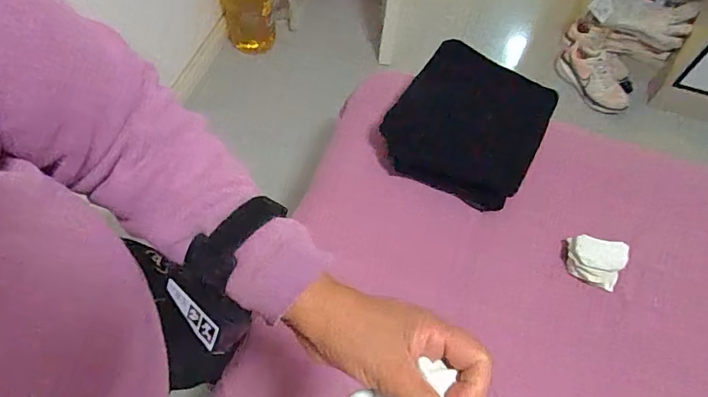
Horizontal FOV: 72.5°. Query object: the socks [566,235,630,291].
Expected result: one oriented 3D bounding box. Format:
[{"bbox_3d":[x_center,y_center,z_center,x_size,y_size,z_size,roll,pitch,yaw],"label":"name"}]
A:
[{"bbox_3d":[0.404,0.104,0.812,0.090,0.077,0.063,19,61,6],"label":"socks"}]

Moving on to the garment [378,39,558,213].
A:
[{"bbox_3d":[0.206,-0.134,0.882,0.262,0.028,0.267,34,85,16],"label":"garment"}]

